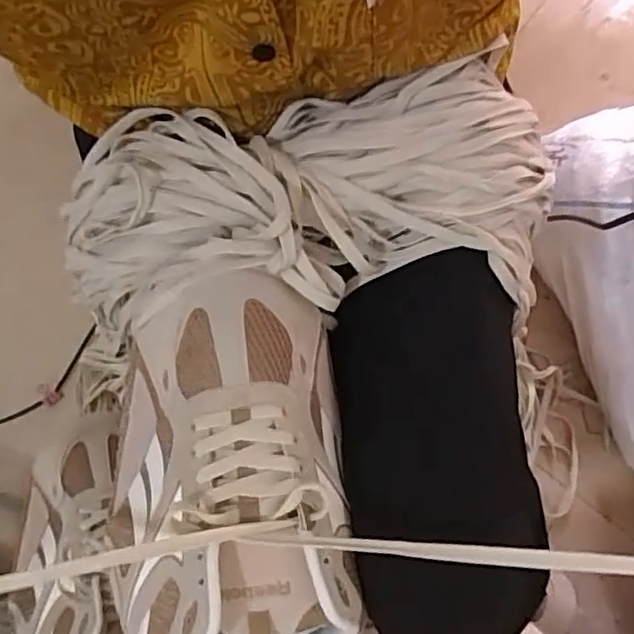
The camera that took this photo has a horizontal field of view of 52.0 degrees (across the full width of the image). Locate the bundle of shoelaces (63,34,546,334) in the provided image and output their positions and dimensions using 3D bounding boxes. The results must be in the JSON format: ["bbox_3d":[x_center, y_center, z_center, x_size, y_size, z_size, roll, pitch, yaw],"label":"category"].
[{"bbox_3d":[-0.016,-0.075,0.411,0.293,0.075,0.145,-3,78,-1],"label":"bundle of shoelaces"}]

